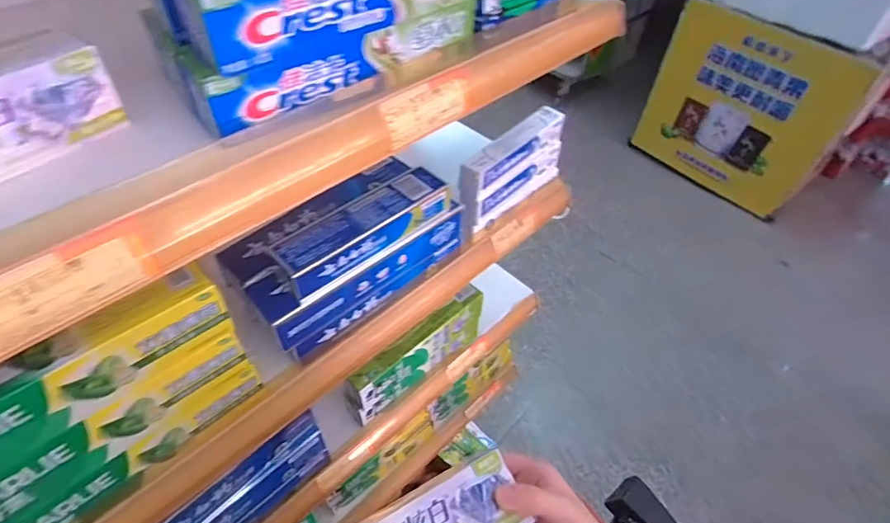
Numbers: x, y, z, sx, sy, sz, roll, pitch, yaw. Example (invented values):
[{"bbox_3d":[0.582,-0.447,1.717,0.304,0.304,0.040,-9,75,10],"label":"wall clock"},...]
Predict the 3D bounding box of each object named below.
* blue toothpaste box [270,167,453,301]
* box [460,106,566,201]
[{"bbox_3d":[-0.075,-0.032,0.472,0.050,0.040,0.181,36,56,27],"label":"blue toothpaste box"},{"bbox_3d":[0.081,-0.135,0.594,0.035,0.046,0.167,35,55,26],"label":"box"}]

